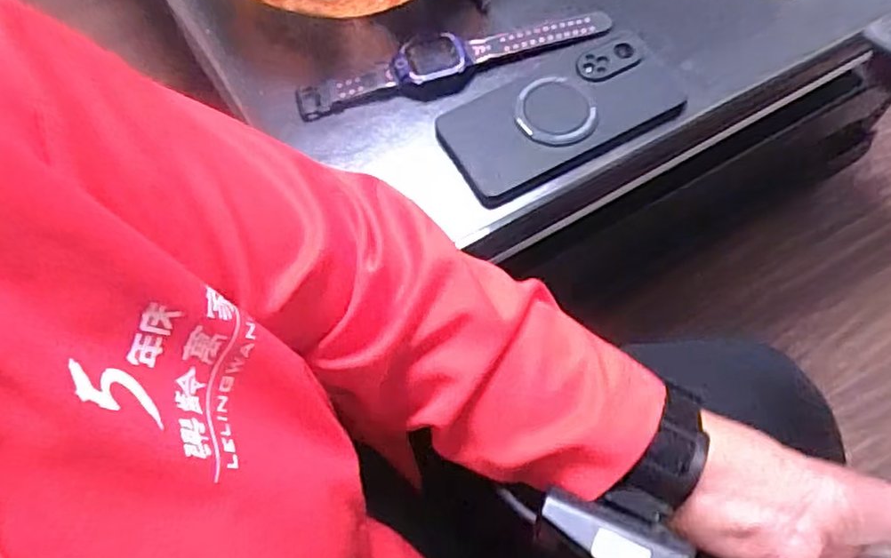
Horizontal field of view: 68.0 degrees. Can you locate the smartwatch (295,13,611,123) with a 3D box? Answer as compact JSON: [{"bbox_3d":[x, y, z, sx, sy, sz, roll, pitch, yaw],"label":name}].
[{"bbox_3d":[0.006,-0.165,0.492,0.240,0.021,0.039,-16,67,-5],"label":"smartwatch"}]

